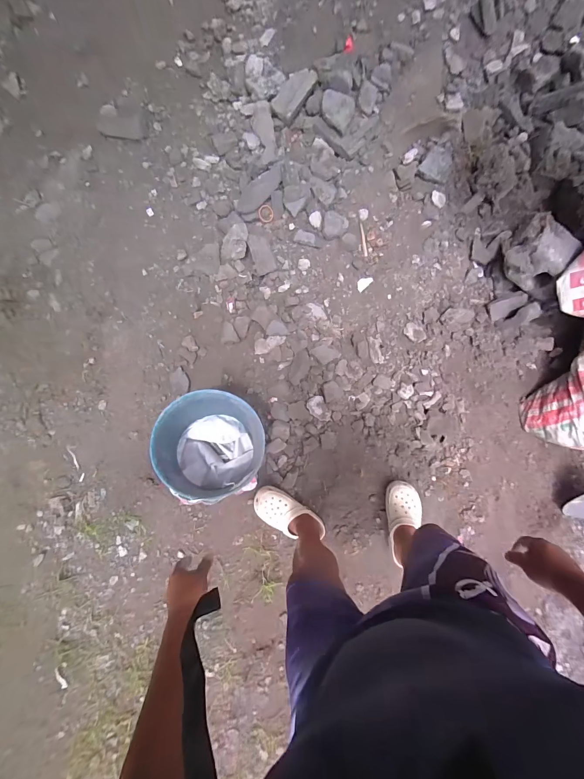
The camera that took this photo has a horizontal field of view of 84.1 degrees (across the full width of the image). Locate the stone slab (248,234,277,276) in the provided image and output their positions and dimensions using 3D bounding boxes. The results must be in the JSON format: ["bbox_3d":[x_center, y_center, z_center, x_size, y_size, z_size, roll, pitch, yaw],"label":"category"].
[{"bbox_3d":[-0.112,-0.511,1.222,0.078,0.008,0.141,-17,111,-3],"label":"stone slab"}]

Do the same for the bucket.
[{"bbox_3d":[-0.250,0.175,1.033,0.321,0.289,0.296,0,85,-4],"label":"bucket"}]

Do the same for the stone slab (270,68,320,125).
[{"bbox_3d":[0.008,-1.190,1.302,0.101,0.028,0.221,33,84,-1],"label":"stone slab"}]

